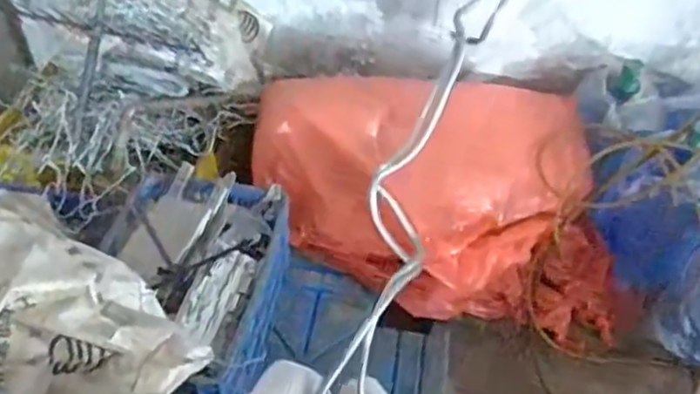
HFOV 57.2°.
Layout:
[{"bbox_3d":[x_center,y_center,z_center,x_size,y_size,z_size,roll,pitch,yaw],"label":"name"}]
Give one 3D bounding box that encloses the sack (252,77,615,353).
[{"bbox_3d":[0.231,0.001,1.661,0.969,0.422,0.488,6,48,2],"label":"sack"}]

